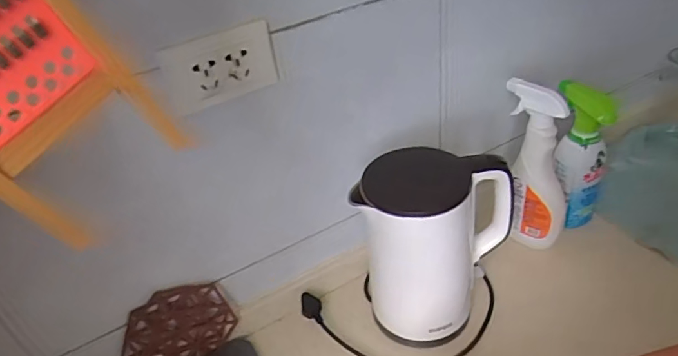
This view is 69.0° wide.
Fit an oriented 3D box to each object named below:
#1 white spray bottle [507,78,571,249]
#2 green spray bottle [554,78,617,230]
[{"bbox_3d":[0.294,-0.013,0.738,0.103,0.255,0.059,10,41,22],"label":"white spray bottle"},{"bbox_3d":[0.376,-0.036,0.782,0.061,0.219,0.085,-20,39,-16],"label":"green spray bottle"}]

